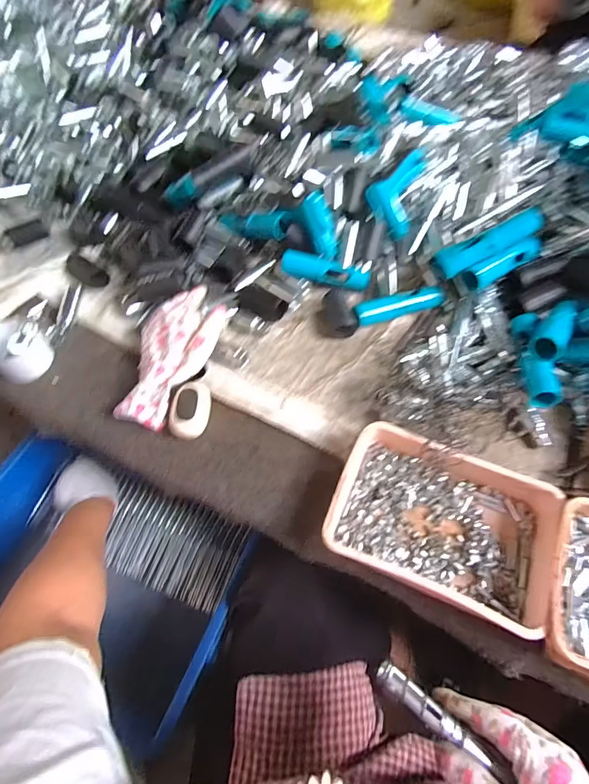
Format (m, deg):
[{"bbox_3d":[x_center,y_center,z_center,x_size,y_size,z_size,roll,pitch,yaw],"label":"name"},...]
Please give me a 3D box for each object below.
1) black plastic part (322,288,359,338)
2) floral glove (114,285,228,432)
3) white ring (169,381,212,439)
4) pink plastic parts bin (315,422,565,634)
[{"bbox_3d":[0.058,-0.108,0.565,0.041,0.029,0.072,-9,60,-4],"label":"black plastic part"},{"bbox_3d":[-0.154,-0.045,0.506,0.099,0.050,0.175,21,62,13],"label":"floral glove"},{"bbox_3d":[-0.118,0.020,0.480,0.044,0.009,0.065,13,76,-22],"label":"white ring"},{"bbox_3d":[0.140,0.121,0.407,0.198,0.047,0.143,21,62,13],"label":"pink plastic parts bin"}]

